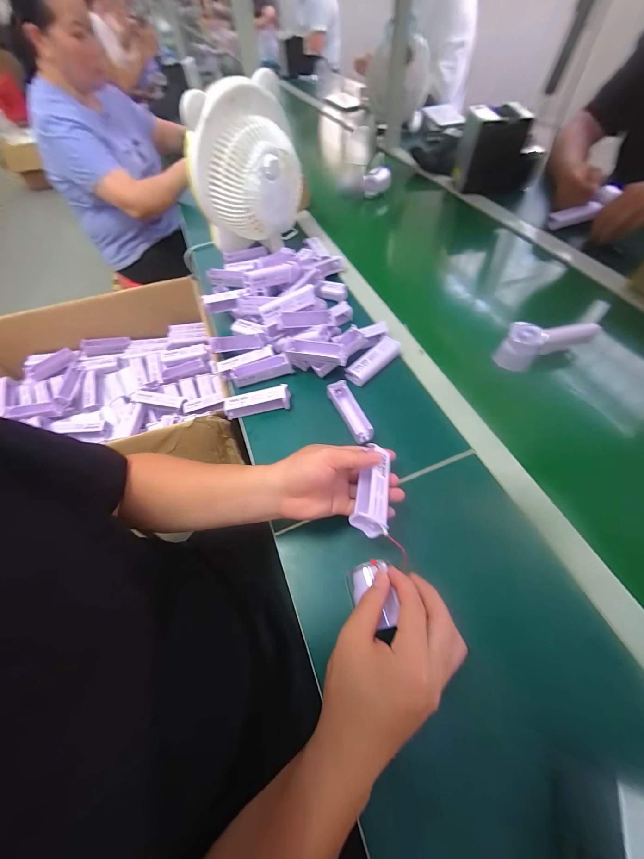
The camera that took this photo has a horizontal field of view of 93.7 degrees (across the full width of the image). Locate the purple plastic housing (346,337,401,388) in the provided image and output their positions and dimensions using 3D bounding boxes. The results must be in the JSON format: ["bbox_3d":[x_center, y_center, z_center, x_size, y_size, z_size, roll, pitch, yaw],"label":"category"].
[{"bbox_3d":[0.088,-0.115,0.511,0.097,0.029,0.039,-40,64,-19],"label":"purple plastic housing"}]

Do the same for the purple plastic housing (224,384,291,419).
[{"bbox_3d":[-0.104,-0.044,0.488,0.104,0.028,0.028,-11,58,-3],"label":"purple plastic housing"}]

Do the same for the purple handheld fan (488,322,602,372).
[{"bbox_3d":[0.363,-0.142,0.495,0.144,0.059,0.052,-13,59,-4],"label":"purple handheld fan"}]

